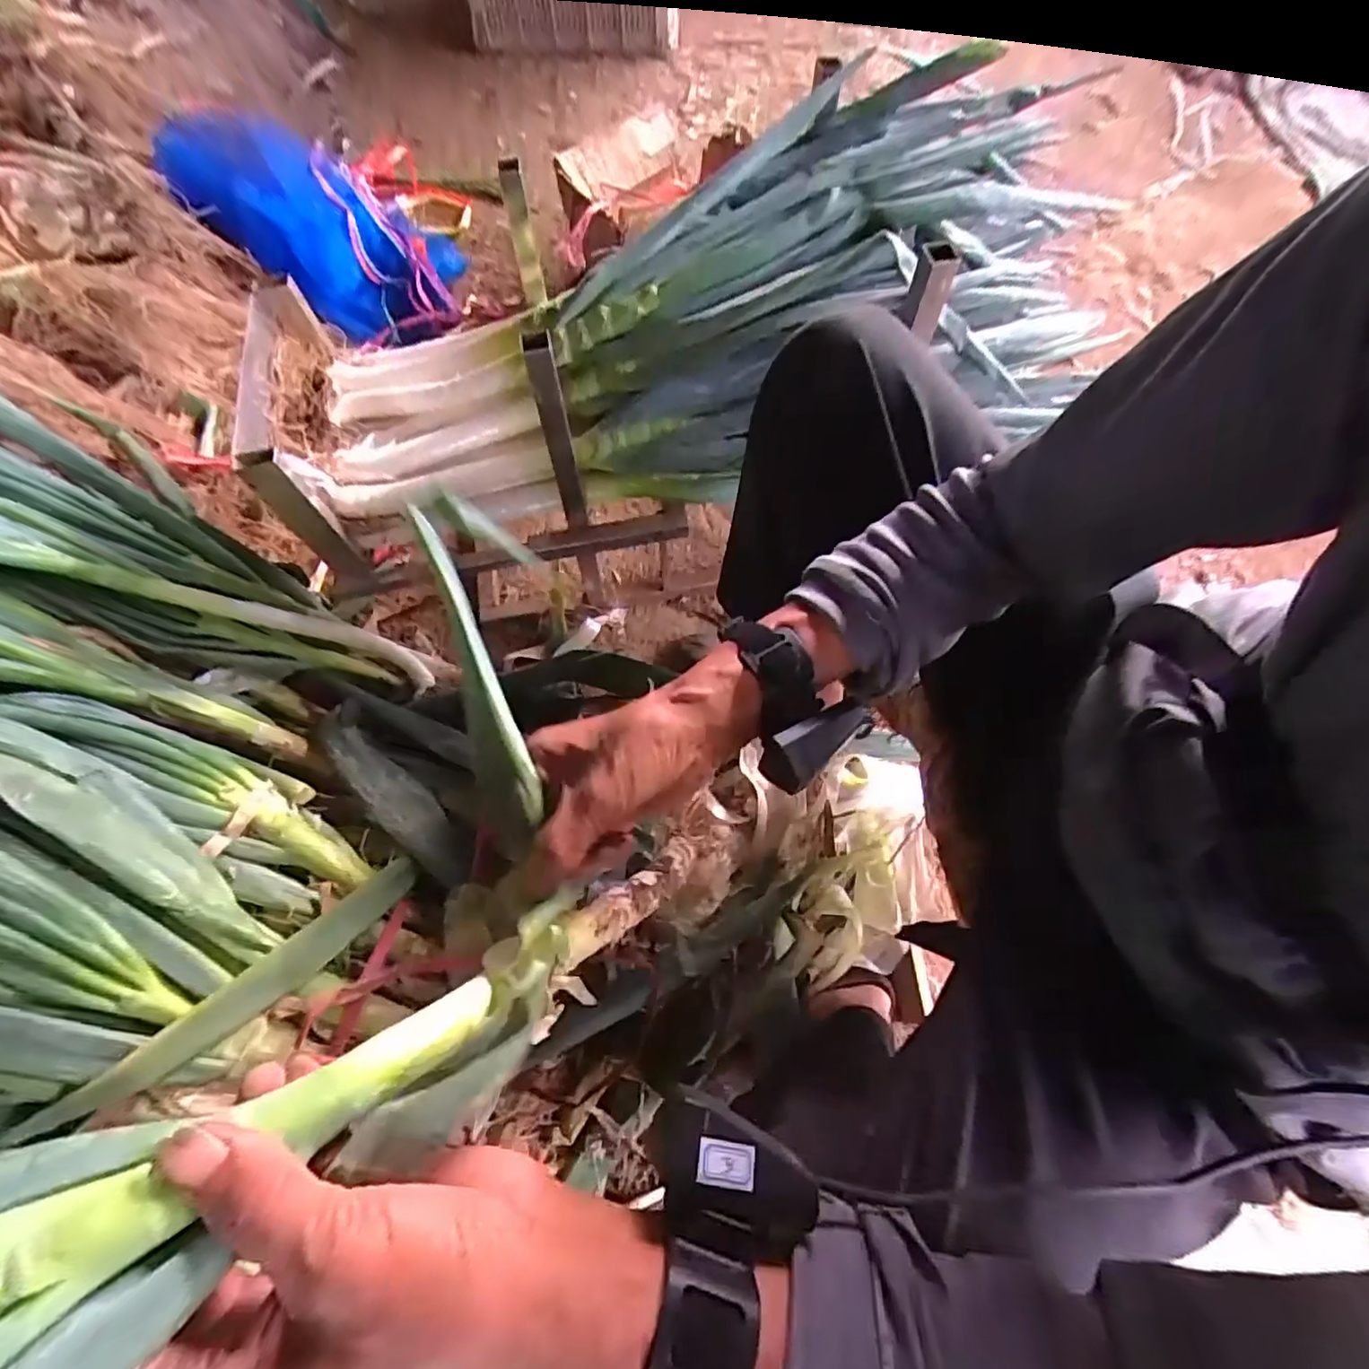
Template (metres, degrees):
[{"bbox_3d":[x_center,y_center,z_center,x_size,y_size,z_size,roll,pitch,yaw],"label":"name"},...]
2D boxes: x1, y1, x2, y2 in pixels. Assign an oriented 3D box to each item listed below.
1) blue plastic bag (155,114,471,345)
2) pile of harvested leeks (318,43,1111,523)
[{"bbox_3d":[-0.608,-0.815,1.081,0.425,0.223,0.309,23,69,11],"label":"blue plastic bag"},{"bbox_3d":[-0.004,-0.376,0.679,0.817,0.213,0.279,-19,67,7],"label":"pile of harvested leeks"}]

